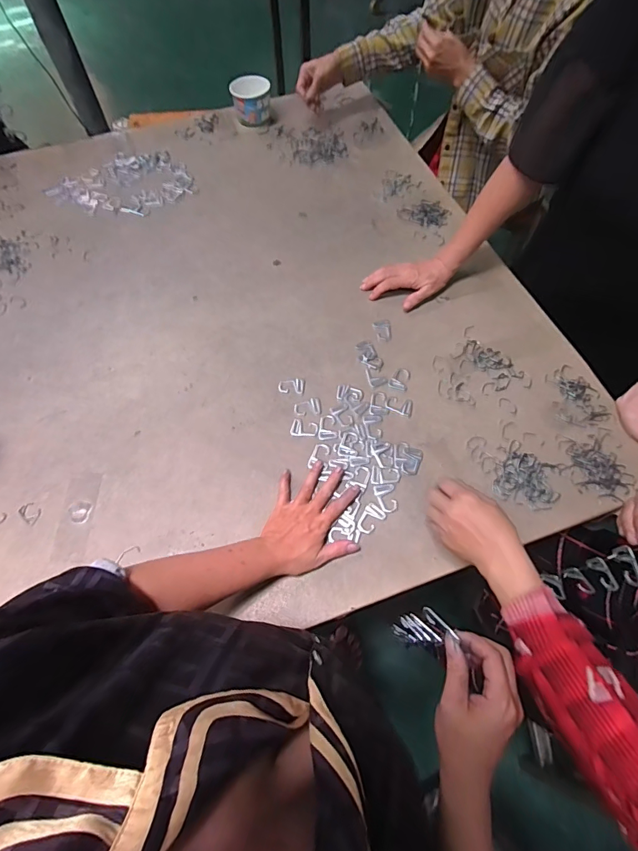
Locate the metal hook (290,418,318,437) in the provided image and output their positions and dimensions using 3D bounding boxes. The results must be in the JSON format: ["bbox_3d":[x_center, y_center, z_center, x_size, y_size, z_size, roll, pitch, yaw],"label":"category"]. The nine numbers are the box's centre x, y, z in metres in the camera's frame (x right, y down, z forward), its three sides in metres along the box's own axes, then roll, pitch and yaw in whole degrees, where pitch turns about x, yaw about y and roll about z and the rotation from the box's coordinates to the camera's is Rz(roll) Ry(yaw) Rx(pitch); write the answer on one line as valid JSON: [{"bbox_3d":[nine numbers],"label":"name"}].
[{"bbox_3d":[-0.023,0.004,0.660,0.042,0.004,0.030,8,63,7],"label":"metal hook"}]

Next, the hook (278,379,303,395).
[{"bbox_3d":[-0.046,-0.065,0.698,0.040,0.004,0.029,3,62,5],"label":"hook"}]

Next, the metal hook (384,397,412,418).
[{"bbox_3d":[0.129,-0.032,0.675,0.042,0.004,0.032,17,64,11],"label":"metal hook"}]

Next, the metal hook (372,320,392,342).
[{"bbox_3d":[0.112,-0.168,0.747,0.030,0.004,0.046,-3,62,1],"label":"metal hook"}]

